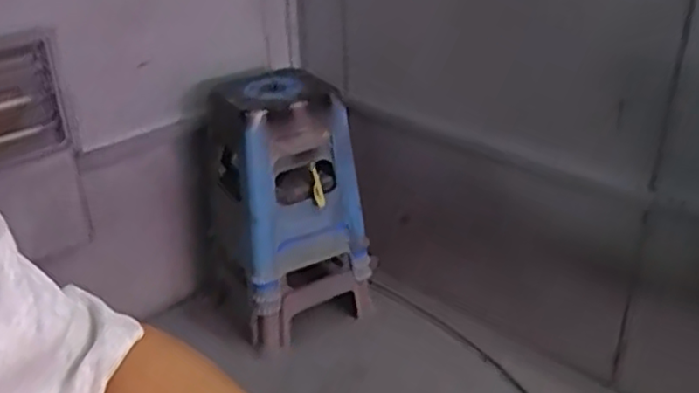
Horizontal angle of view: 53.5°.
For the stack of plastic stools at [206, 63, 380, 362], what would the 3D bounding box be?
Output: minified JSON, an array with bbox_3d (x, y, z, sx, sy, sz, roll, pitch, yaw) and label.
[{"bbox_3d":[-0.148,0.027,1.784,0.403,0.688,0.257,-7,28,-11],"label":"stack of plastic stools"}]

